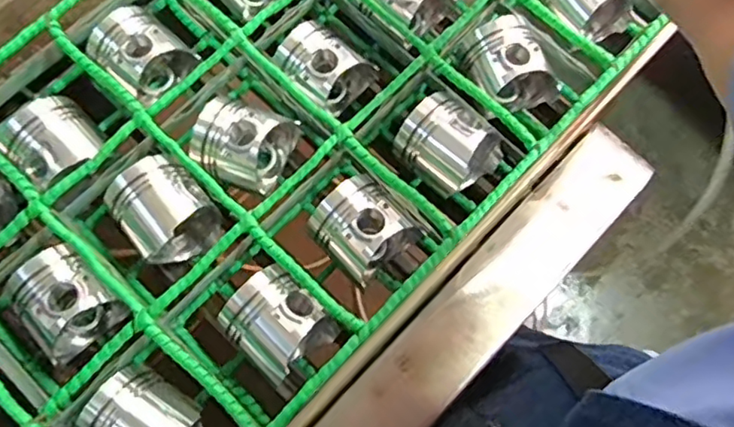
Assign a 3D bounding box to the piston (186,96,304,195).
[{"bbox_3d":[-0.131,-0.071,0.623,0.100,0.072,0.089,15,76,3],"label":"piston"}]

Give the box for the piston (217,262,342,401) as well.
[{"bbox_3d":[-0.089,0.116,0.589,0.100,0.095,0.091,41,79,10],"label":"piston"}]

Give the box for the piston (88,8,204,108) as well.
[{"bbox_3d":[-0.252,-0.178,0.656,0.100,0.073,0.087,41,78,9],"label":"piston"}]

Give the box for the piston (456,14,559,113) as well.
[{"bbox_3d":[0.158,-0.169,0.665,0.090,0.068,0.099,-27,77,-7],"label":"piston"}]

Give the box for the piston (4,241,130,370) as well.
[{"bbox_3d":[-0.296,0.088,0.583,0.087,0.076,0.100,-39,79,-10],"label":"piston"}]

